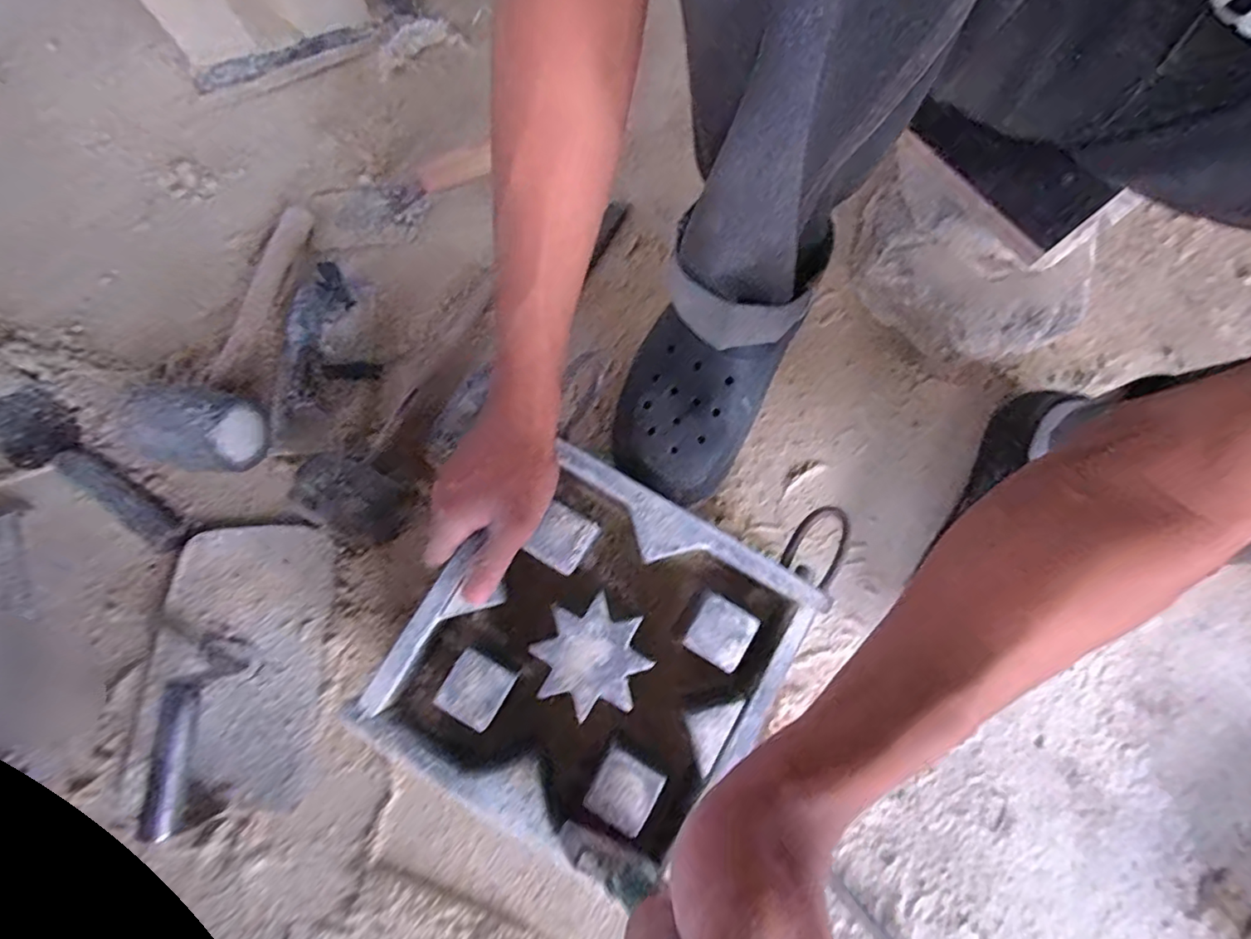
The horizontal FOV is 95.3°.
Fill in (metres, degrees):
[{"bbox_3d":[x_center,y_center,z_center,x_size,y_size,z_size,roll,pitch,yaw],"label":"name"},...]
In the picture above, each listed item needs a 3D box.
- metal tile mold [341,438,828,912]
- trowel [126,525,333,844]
[{"bbox_3d":[-0.022,0.127,0.402,0.220,0.074,0.220,30,79,5],"label":"metal tile mold"},{"bbox_3d":[-0.328,0.155,0.454,0.141,0.071,0.219,2,78,0],"label":"trowel"}]

